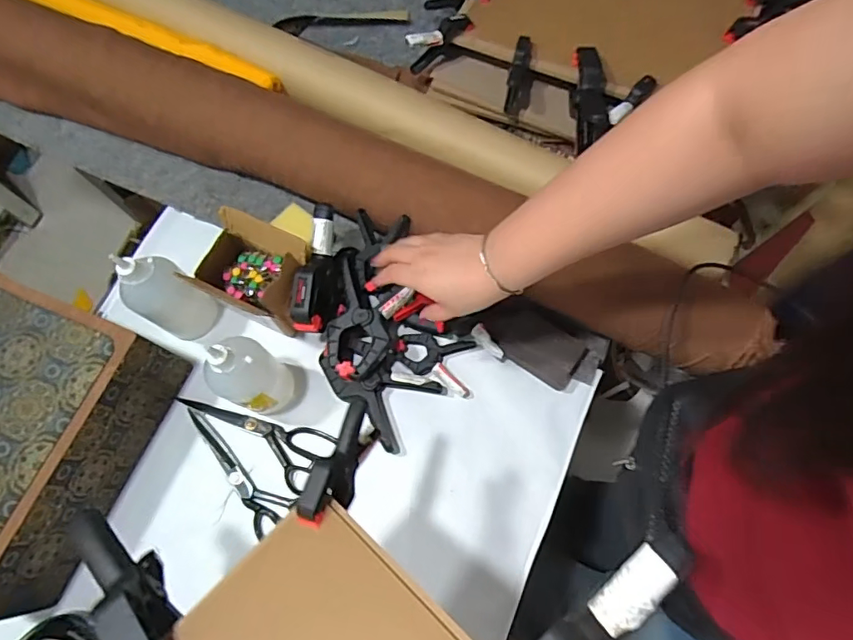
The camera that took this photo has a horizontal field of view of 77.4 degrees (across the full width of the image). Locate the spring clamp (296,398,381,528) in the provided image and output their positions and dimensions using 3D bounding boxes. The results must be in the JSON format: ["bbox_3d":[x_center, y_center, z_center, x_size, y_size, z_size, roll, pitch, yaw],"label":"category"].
[{"bbox_3d":[-0.073,0.127,0.457,0.032,0.053,0.108,21,48,9],"label":"spring clamp"}]

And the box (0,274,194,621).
[{"bbox_3d":[-0.495,0.143,0.645,0.227,0.137,0.323,21,73,9],"label":"box"}]

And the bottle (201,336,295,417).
[{"bbox_3d":[-0.218,0.069,0.658,0.066,0.170,0.081,28,74,11],"label":"bottle"}]

